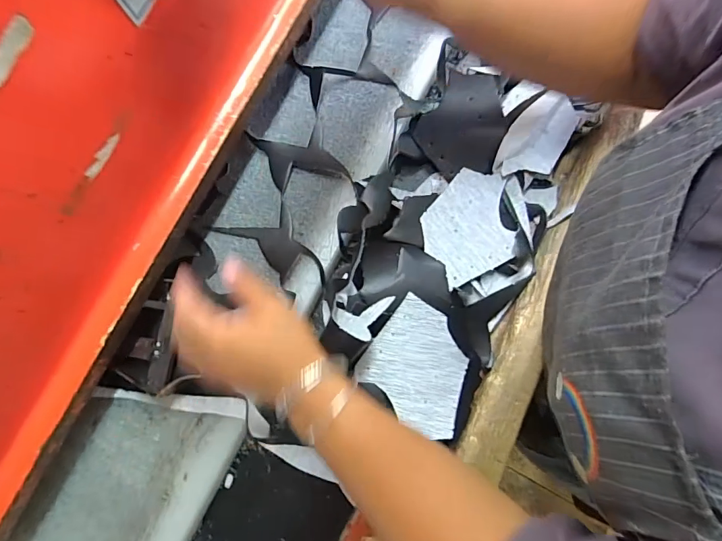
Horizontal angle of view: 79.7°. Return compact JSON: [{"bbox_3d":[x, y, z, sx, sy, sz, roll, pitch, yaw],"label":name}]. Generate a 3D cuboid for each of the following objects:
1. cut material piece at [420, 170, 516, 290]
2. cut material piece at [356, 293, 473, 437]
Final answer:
[{"bbox_3d":[0.119,-0.051,0.471,0.106,0.006,0.107,-30,78,-1],"label":"cut material piece"},{"bbox_3d":[0.061,0.094,0.427,0.107,0.007,0.103,34,91,5],"label":"cut material piece"}]

